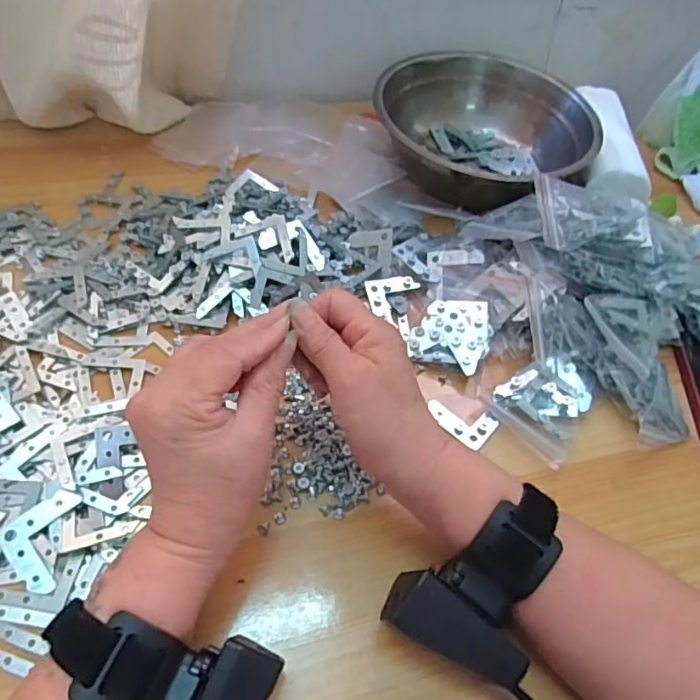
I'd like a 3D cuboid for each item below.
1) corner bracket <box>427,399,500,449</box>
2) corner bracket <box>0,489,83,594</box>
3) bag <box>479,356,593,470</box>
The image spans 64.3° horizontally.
[{"bbox_3d":[0.079,0.047,0.390,0.045,0.004,0.031,39,58,21],"label":"corner bracket"},{"bbox_3d":[-0.167,0.107,0.314,0.044,0.004,0.044,-35,74,-22],"label":"corner bracket"},{"bbox_3d":[0.143,0.035,0.392,0.073,0.017,0.063,-29,61,-25],"label":"bag"}]

